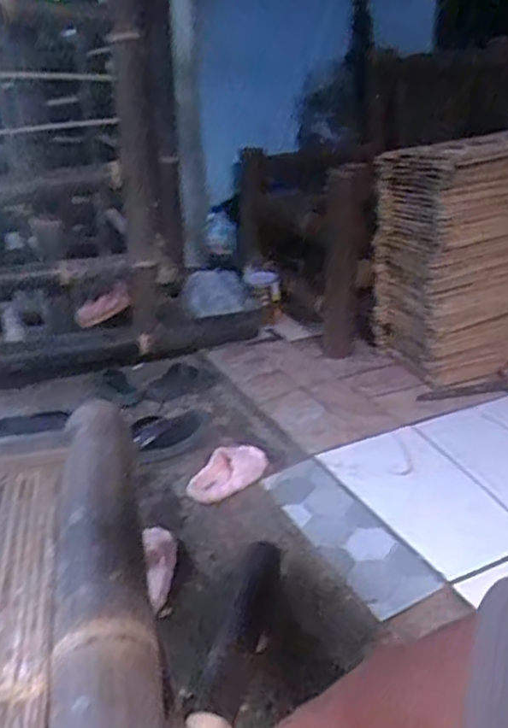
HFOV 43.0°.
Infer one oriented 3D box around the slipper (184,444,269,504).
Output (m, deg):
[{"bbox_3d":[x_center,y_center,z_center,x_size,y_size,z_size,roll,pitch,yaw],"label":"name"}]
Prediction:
[{"bbox_3d":[-0.051,0.217,1.294,0.103,0.050,0.168,16,30,35],"label":"slipper"}]

